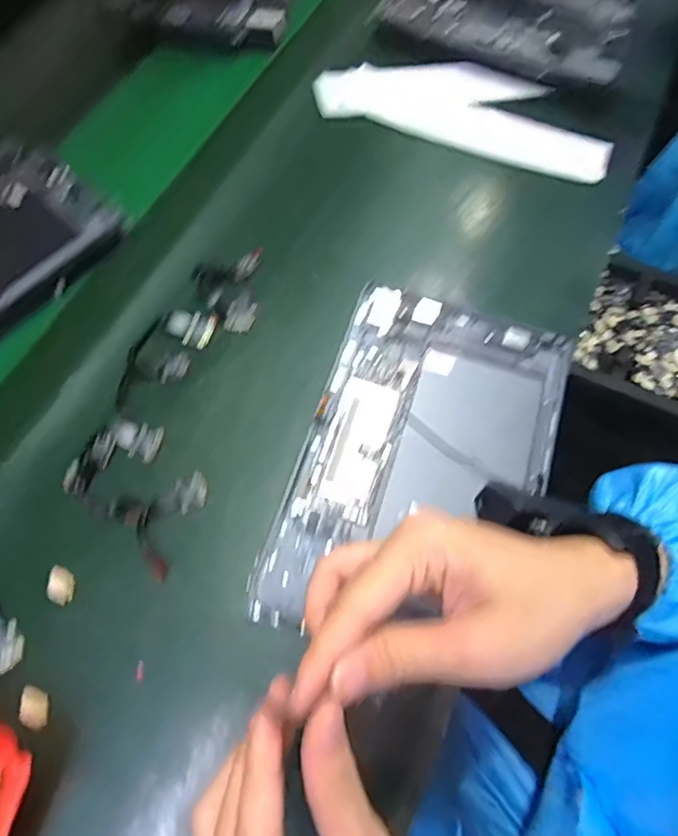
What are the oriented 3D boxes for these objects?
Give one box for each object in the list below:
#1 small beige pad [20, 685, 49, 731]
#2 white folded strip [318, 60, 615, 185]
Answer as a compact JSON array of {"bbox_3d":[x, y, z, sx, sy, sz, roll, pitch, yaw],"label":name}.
[{"bbox_3d":[-0.186,0.178,0.322,0.014,0.008,0.025,-11,67,-5],"label":"small beige pad"},{"bbox_3d":[0.130,-0.321,0.540,0.291,0.017,0.112,19,72,7],"label":"white folded strip"}]

